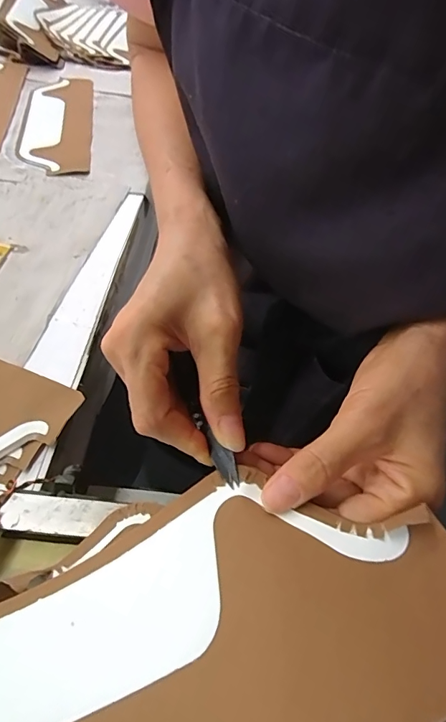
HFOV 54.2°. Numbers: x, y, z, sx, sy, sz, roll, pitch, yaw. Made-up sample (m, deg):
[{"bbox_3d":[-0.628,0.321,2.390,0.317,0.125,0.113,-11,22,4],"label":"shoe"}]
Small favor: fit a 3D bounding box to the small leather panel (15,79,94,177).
[{"bbox_3d":[-0.342,-0.499,0.905,0.136,0.010,0.413,-4,53,-9],"label":"small leather panel"}]

